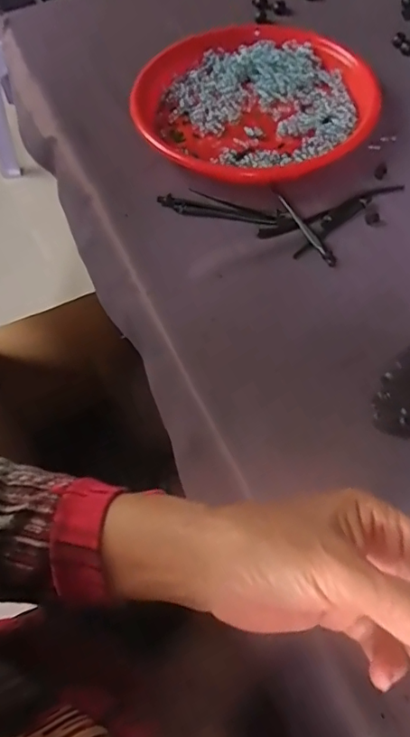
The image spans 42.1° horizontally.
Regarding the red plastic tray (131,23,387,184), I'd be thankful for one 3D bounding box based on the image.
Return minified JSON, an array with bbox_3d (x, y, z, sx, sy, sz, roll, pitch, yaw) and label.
[{"bbox_3d":[0.049,-0.287,0.567,0.241,0.035,0.235,-3,59,3],"label":"red plastic tray"}]

